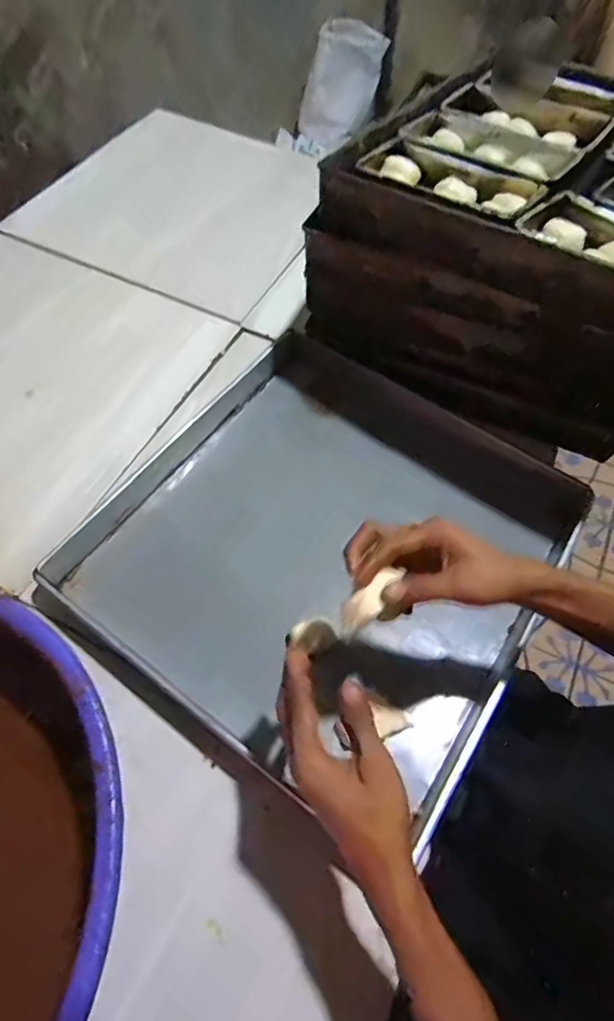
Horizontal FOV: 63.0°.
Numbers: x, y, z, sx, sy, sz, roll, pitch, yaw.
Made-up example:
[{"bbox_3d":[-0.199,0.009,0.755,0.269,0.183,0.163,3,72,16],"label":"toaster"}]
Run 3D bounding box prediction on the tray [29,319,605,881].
[{"bbox_3d":[0.023,0.018,0.589,0.480,0.047,0.477,32,65,17],"label":"tray"}]

